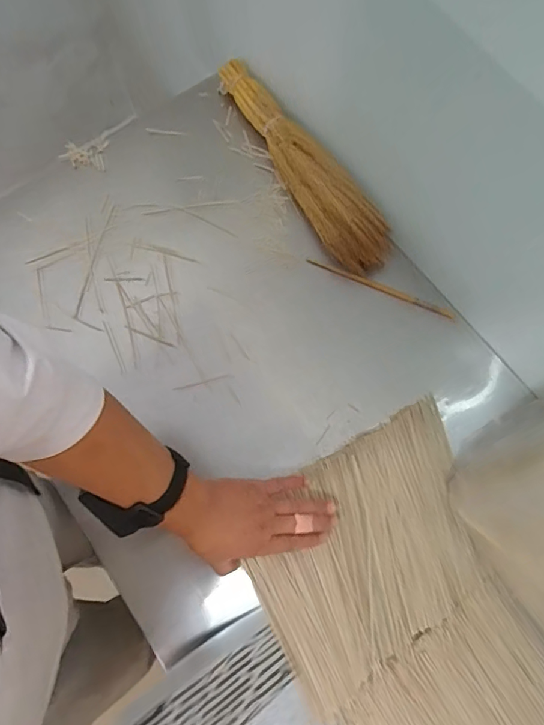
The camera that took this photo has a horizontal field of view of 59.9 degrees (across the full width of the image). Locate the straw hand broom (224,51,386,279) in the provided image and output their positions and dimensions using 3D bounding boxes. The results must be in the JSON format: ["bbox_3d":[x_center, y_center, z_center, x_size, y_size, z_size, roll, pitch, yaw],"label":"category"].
[{"bbox_3d":[0.041,-0.313,0.728,0.085,0.061,0.422,-30,76,-7],"label":"straw hand broom"}]

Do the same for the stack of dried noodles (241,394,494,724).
[{"bbox_3d":[0.131,0.233,0.600,0.317,0.019,0.247,-28,76,-7],"label":"stack of dried noodles"}]

